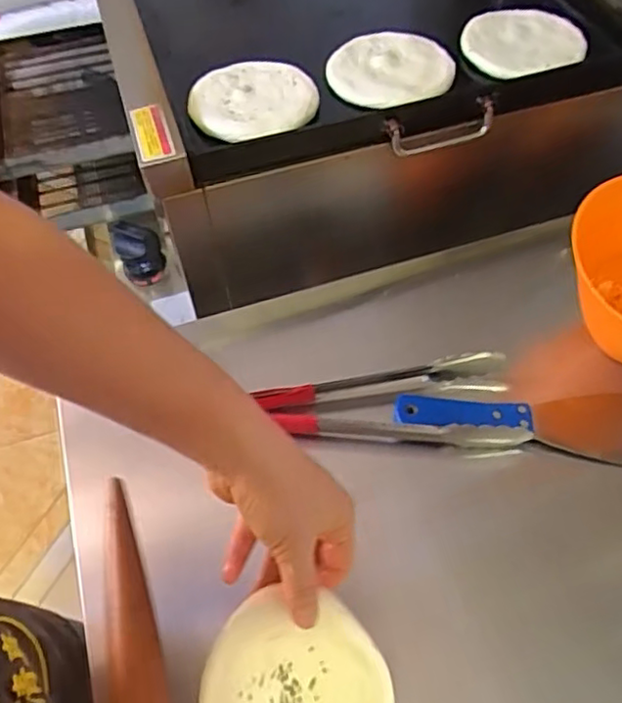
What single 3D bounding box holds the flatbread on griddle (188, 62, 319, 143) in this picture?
[{"bbox_3d":[-0.059,-0.253,0.656,0.127,0.018,0.126,-1,54,2],"label":"flatbread on griddle"}]

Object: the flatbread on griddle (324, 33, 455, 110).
[{"bbox_3d":[0.085,-0.302,0.697,0.132,0.012,0.122,-7,56,2],"label":"flatbread on griddle"}]

